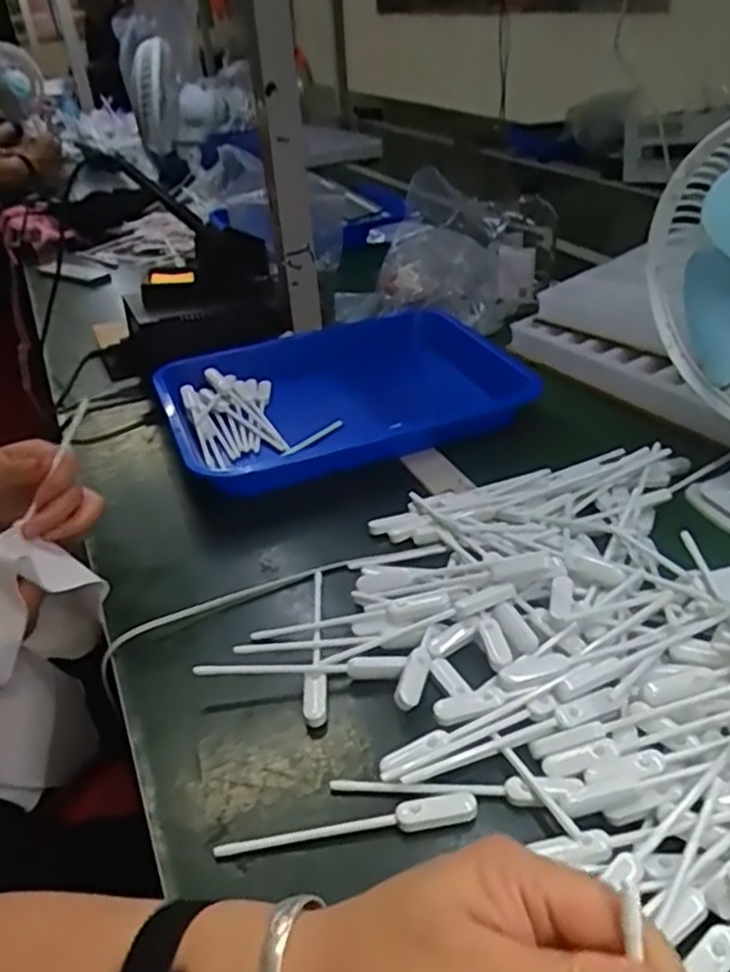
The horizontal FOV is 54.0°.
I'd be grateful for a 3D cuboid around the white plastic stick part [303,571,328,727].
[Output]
[{"bbox_3d":[-0.034,0.106,0.505,0.013,0.013,0.141,-5,35,0],"label":"white plastic stick part"}]

